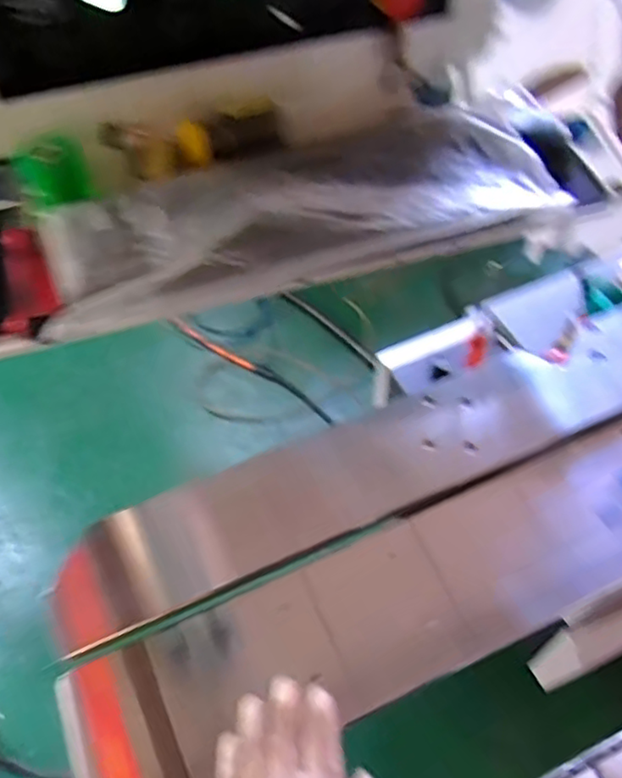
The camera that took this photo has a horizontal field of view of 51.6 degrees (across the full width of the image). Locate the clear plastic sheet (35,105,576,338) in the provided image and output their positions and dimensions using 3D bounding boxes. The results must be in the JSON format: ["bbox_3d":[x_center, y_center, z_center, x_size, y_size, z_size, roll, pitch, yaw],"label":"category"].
[{"bbox_3d":[-0.011,-0.176,0.596,0.464,0.042,0.201,-14,55,-8],"label":"clear plastic sheet"}]

